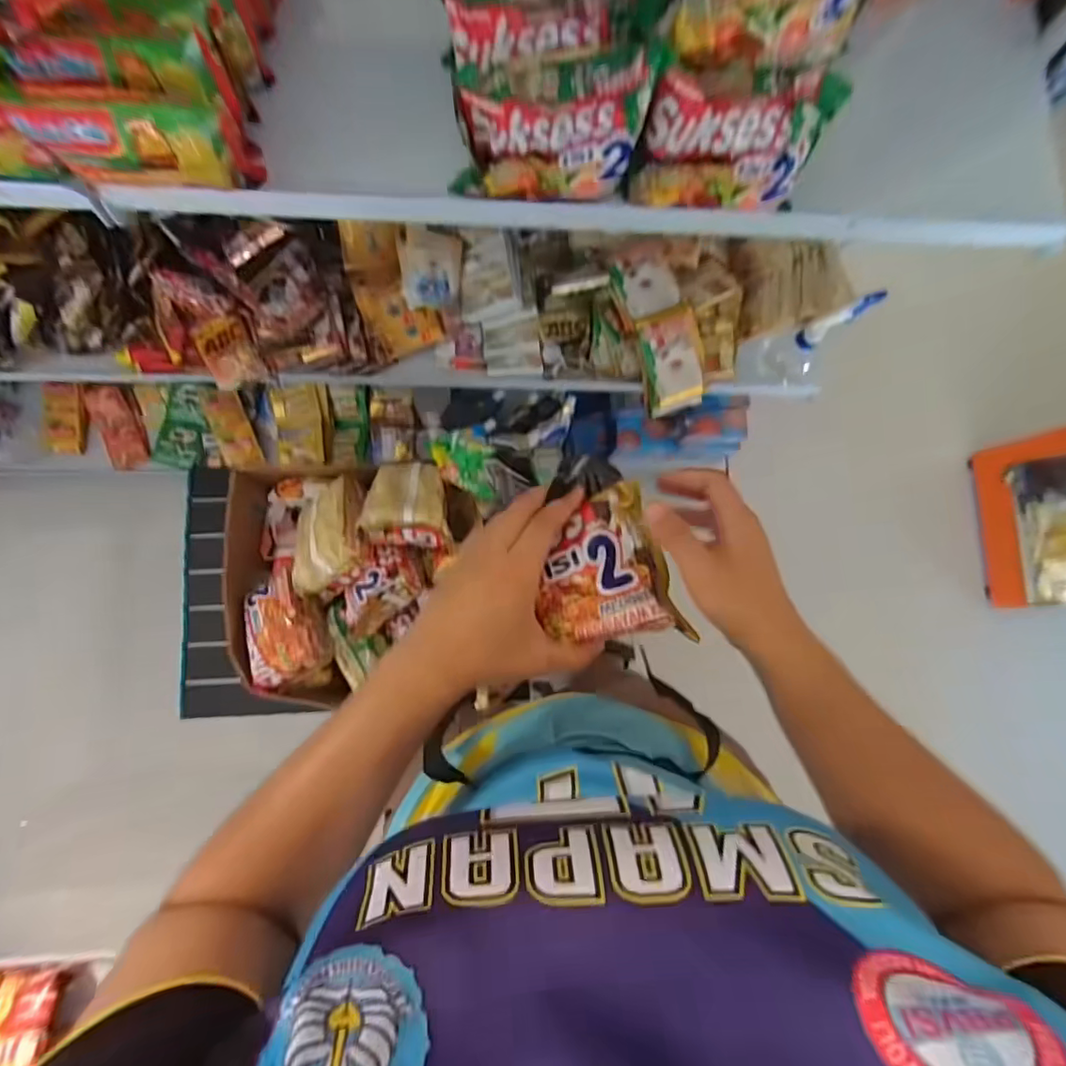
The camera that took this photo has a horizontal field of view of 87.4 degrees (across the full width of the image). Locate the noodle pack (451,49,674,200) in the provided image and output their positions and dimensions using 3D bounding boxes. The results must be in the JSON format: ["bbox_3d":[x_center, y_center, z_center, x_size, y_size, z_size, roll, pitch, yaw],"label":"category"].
[{"bbox_3d":[0.016,-0.311,0.439,0.142,0.093,0.046,-11,84,-5],"label":"noodle pack"}]

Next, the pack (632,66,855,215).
[{"bbox_3d":[0.157,-0.307,0.448,0.135,0.089,0.055,2,83,-4],"label":"pack"}]

